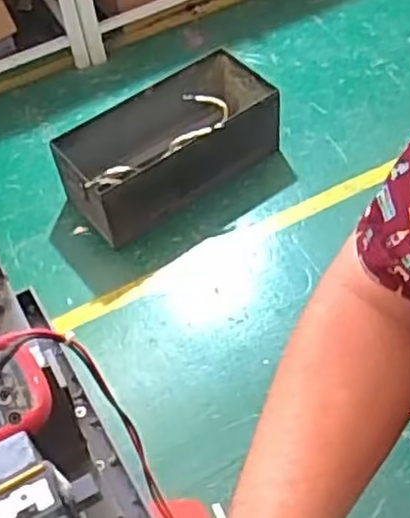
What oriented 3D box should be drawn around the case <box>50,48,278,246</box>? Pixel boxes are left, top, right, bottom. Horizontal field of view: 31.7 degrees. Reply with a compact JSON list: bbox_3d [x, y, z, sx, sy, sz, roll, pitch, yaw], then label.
[{"bbox_3d":[-0.084,-0.323,1.965,0.634,0.191,0.310,-34,57,-20],"label":"case"}]

